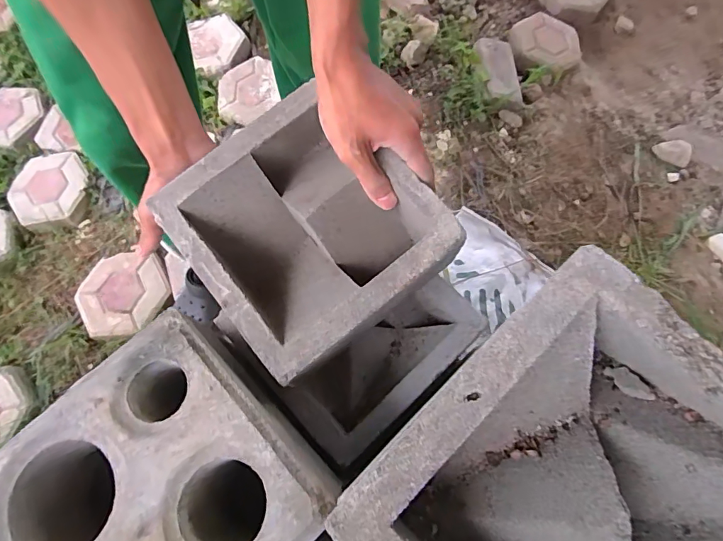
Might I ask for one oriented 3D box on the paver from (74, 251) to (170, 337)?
[{"bbox_3d":[-0.557,0.053,1.058,0.203,0.040,0.215,-26,72,-9],"label":"paver"}]

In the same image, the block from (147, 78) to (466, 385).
[{"bbox_3d":[-0.049,-0.034,0.406,0.192,0.073,0.202,-36,74,-12],"label":"block"}]

